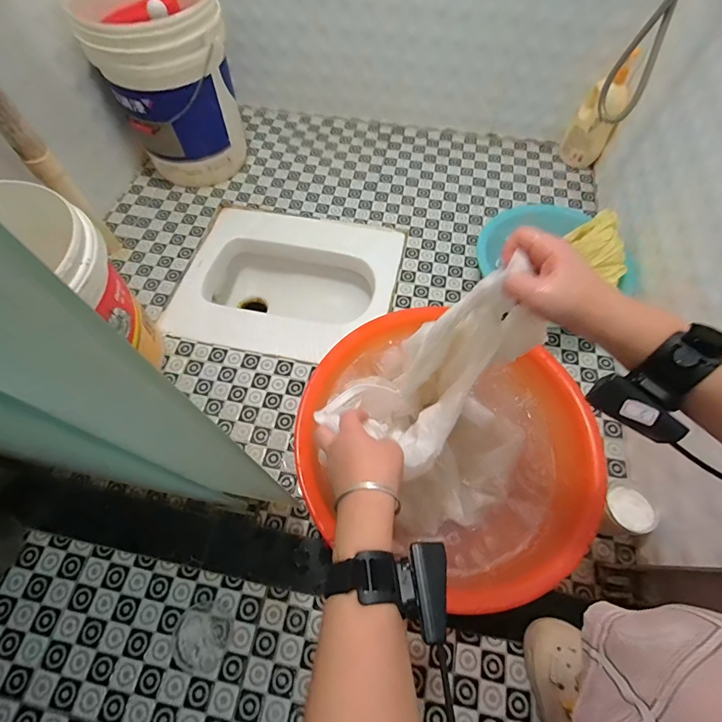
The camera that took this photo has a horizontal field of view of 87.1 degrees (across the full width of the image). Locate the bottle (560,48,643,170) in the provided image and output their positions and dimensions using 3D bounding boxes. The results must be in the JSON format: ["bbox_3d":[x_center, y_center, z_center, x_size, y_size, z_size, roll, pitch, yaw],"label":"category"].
[{"bbox_3d":[0.540,-0.554,0.871,0.092,0.265,0.054,30,66,14],"label":"bottle"}]

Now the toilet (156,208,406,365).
[{"bbox_3d":[-0.169,-0.162,0.934,0.492,0.159,0.394,13,63,6],"label":"toilet"}]

